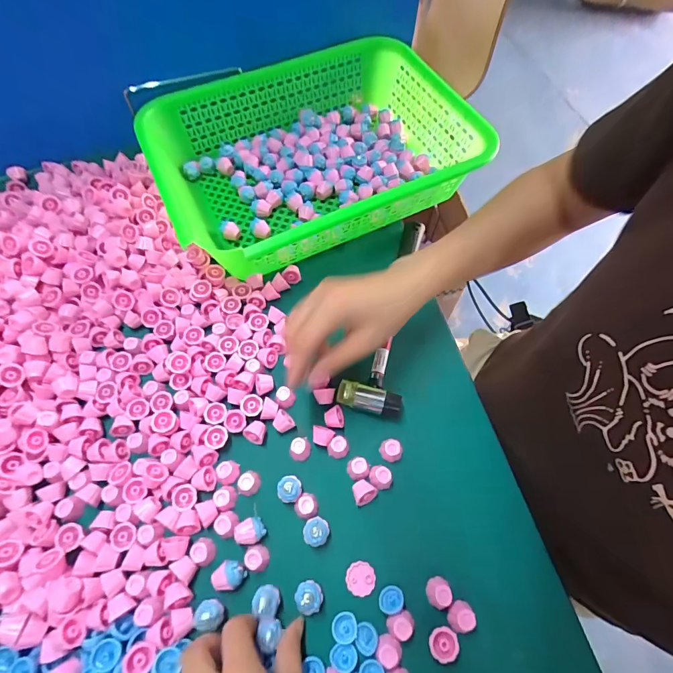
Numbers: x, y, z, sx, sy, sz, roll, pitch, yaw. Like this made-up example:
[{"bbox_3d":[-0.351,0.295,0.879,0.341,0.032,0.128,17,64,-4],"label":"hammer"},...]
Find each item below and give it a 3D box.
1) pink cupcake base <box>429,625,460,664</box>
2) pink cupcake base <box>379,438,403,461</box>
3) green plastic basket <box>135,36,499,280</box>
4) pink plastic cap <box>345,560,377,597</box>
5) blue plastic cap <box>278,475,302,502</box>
[{"bbox_3d":[0.080,0.231,0.285,0.022,0.010,0.020,1,64,-1],"label":"pink cupcake base"},{"bbox_3d":[0.051,0.104,0.349,0.019,0.017,0.020,1,64,-1],"label":"pink cupcake base"},{"bbox_3d":[-0.025,-0.221,0.459,0.358,0.073,0.266,-23,67,-12],"label":"green plastic basket"},{"bbox_3d":[0.020,0.197,0.309,0.024,0.004,0.024,1,64,-1],"label":"pink plastic cap"},{"bbox_3d":[-0.040,0.133,0.330,0.019,0.023,0.021,1,64,-1],"label":"blue plastic cap"}]

